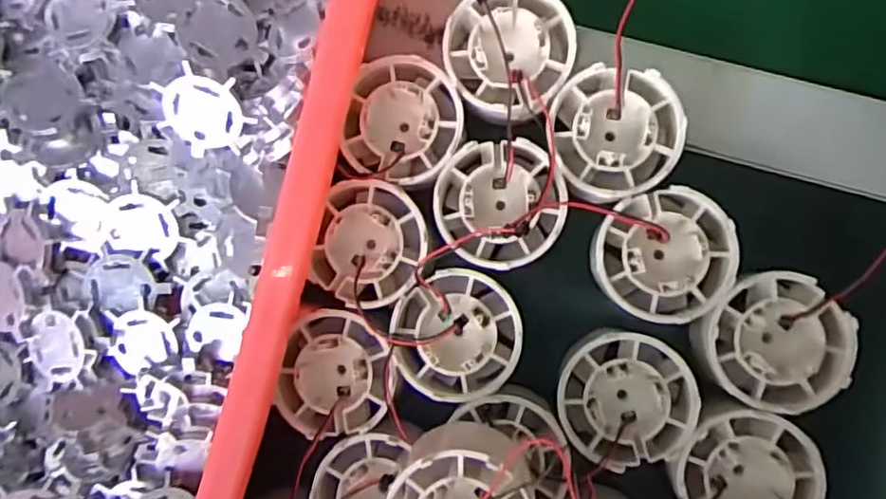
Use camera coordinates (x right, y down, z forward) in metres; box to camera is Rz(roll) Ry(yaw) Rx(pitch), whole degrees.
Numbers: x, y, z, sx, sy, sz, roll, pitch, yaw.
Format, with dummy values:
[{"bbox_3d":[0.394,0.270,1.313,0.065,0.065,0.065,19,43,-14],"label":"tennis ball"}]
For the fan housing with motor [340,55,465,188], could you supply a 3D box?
[{"bbox_3d":[-0.014,-0.051,0.267,0.046,0.021,0.050,17,90,7],"label":"fan housing with motor"}]

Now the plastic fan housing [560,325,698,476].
[{"bbox_3d":[0.071,0.057,0.251,0.050,0.020,0.051,0,88,6],"label":"plastic fan housing"}]

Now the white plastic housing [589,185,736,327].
[{"bbox_3d":[0.086,0.003,0.252,0.053,0.016,0.049,0,88,6],"label":"white plastic housing"}]

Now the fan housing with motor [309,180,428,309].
[{"bbox_3d":[-0.028,-0.001,0.268,0.045,0.023,0.049,0,88,6],"label":"fan housing with motor"}]

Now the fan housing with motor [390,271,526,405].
[{"bbox_3d":[0.006,0.034,0.262,0.049,0.021,0.050,0,88,6],"label":"fan housing with motor"}]

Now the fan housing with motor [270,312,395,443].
[{"bbox_3d":[-0.043,0.052,0.263,0.045,0.023,0.051,13,90,7],"label":"fan housing with motor"}]

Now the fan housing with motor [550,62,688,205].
[{"bbox_3d":[0.069,-0.045,0.256,0.048,0.018,0.050,0,88,6],"label":"fan housing with motor"}]

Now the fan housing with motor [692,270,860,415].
[{"bbox_3d":[0.126,0.035,0.246,0.051,0.016,0.050,39,92,6],"label":"fan housing with motor"}]

